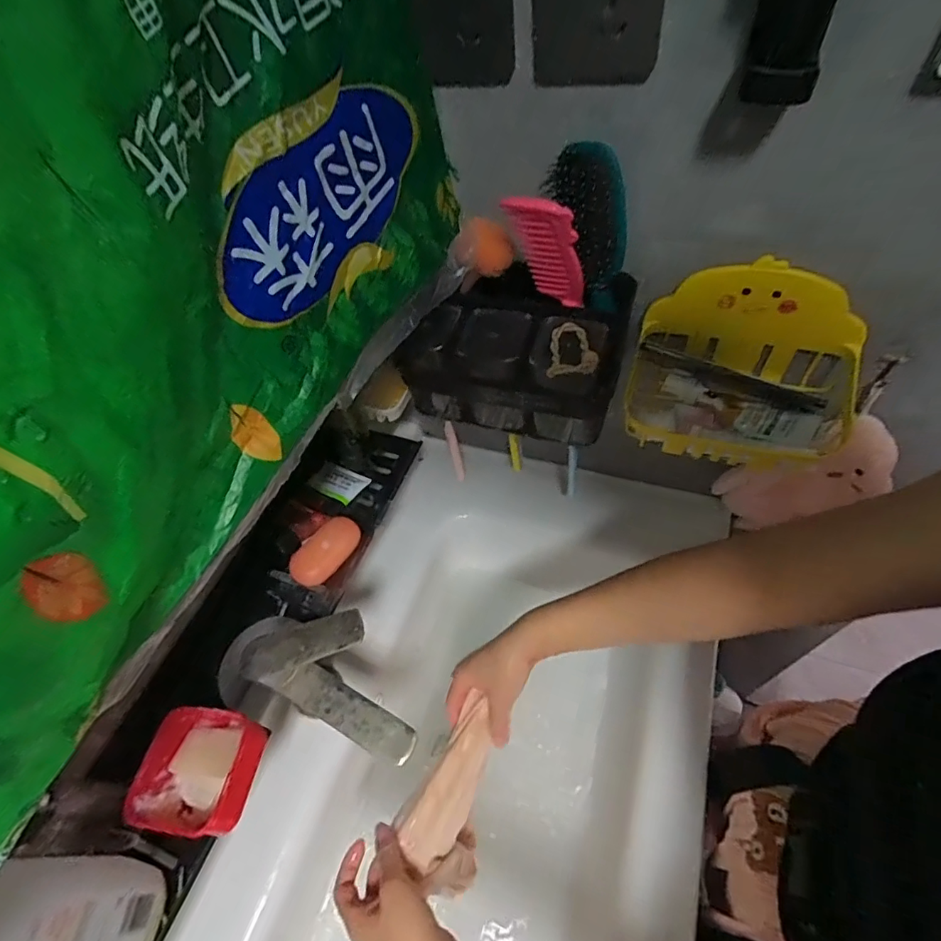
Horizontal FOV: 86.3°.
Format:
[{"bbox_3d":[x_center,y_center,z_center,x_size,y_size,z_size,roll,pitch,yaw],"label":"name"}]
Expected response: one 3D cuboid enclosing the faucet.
[{"bbox_3d":[-0.139,0.188,0.476,0.193,0.067,0.098,10,56,14],"label":"faucet"}]

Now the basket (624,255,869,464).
[{"bbox_3d":[0.257,-0.089,0.465,0.200,0.135,0.118,12,56,15],"label":"basket"}]

